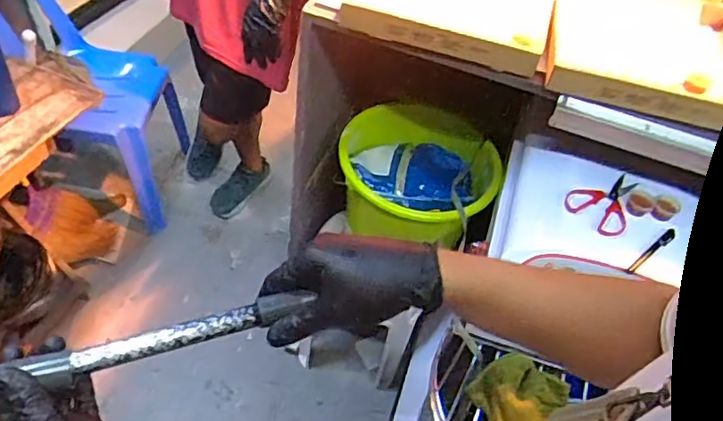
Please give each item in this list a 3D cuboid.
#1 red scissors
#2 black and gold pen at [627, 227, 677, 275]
[{"bbox_3d":[0.410,-0.019,0.985,0.100,0.013,0.139,38,55,25],"label":"red scissors"},{"bbox_3d":[0.452,0.063,0.920,0.110,0.012,0.015,-36,60,-15],"label":"black and gold pen"}]

